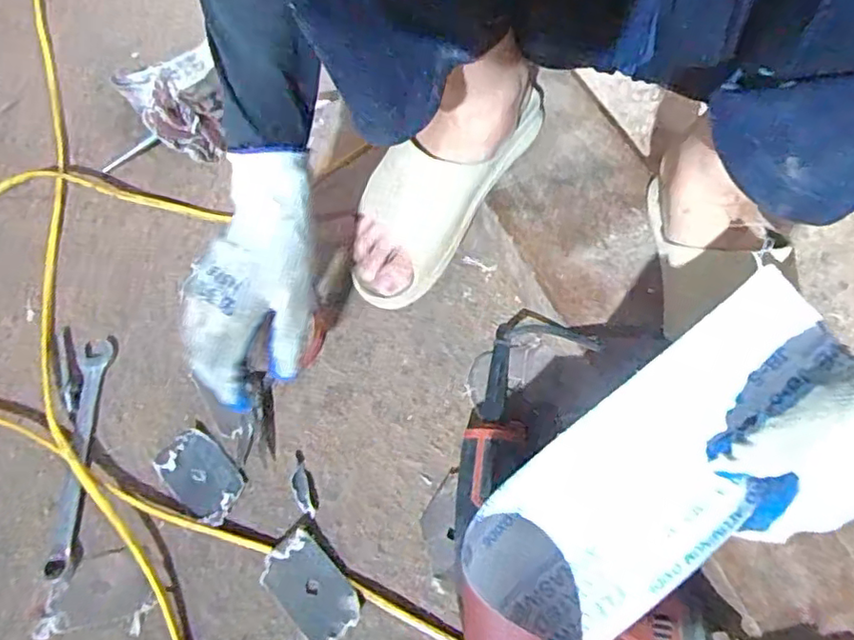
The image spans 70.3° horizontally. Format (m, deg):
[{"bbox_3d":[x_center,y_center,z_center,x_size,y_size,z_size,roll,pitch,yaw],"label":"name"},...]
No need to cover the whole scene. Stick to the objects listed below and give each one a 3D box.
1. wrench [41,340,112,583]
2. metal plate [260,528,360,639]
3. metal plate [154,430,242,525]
[{"bbox_3d":[-0.271,0.103,0.474,0.023,0.008,0.184,-3,65,-2],"label":"wrench"},{"bbox_3d":[-0.083,0.192,0.433,0.045,0.011,0.074,-43,72,-14],"label":"metal plate"},{"bbox_3d":[-0.175,0.120,0.465,0.046,0.006,0.074,-41,72,-18],"label":"metal plate"}]

